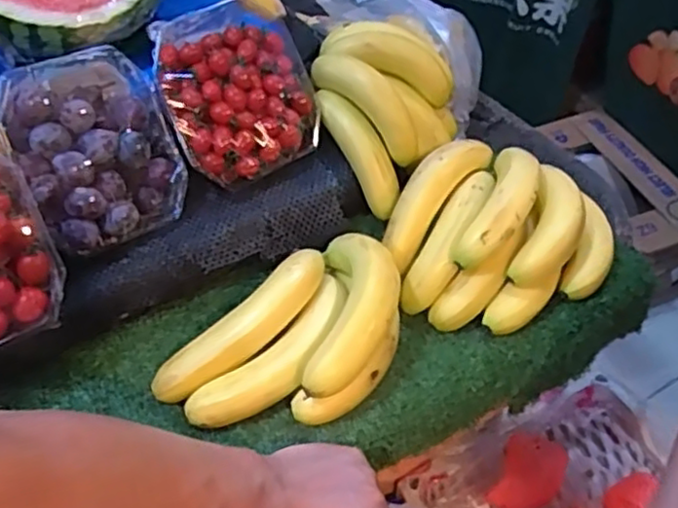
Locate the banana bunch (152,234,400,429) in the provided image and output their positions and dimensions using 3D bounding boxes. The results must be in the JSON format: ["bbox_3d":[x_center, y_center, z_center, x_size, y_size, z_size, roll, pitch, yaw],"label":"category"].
[{"bbox_3d":[-0.034,0.068,0.543,0.207,0.063,0.123,-34,54,-24],"label":"banana bunch"}]

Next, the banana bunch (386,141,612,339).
[{"bbox_3d":[0.140,-0.025,0.614,0.194,0.083,0.163,-23,50,-17],"label":"banana bunch"}]

